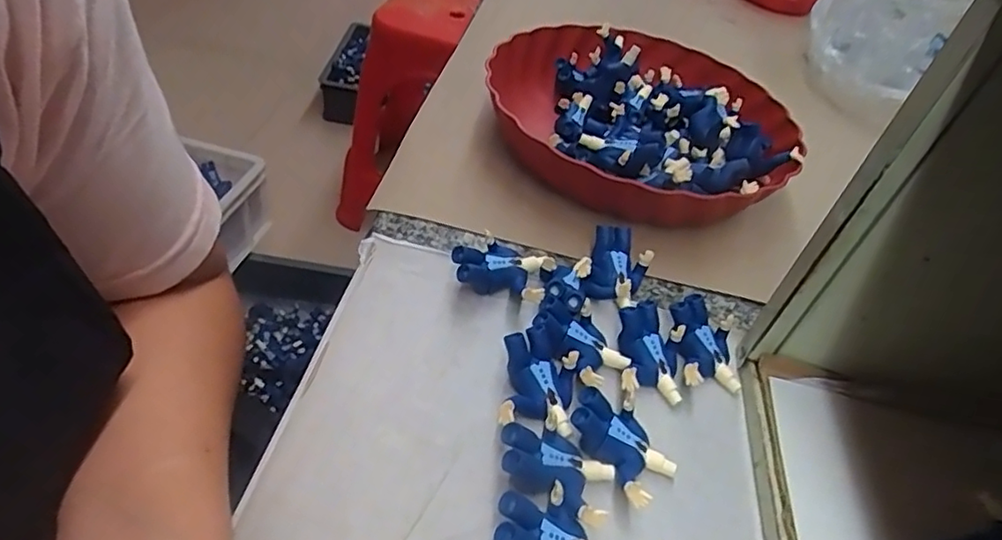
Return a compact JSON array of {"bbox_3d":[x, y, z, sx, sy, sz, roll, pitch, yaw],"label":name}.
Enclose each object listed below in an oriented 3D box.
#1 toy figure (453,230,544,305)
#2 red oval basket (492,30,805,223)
[{"bbox_3d":[0.000,0.002,0.359,0.055,0.028,0.033,15,43,8],"label":"toy figure"},{"bbox_3d":[0.110,-0.122,0.490,0.243,0.057,0.249,7,43,-6],"label":"red oval basket"}]

